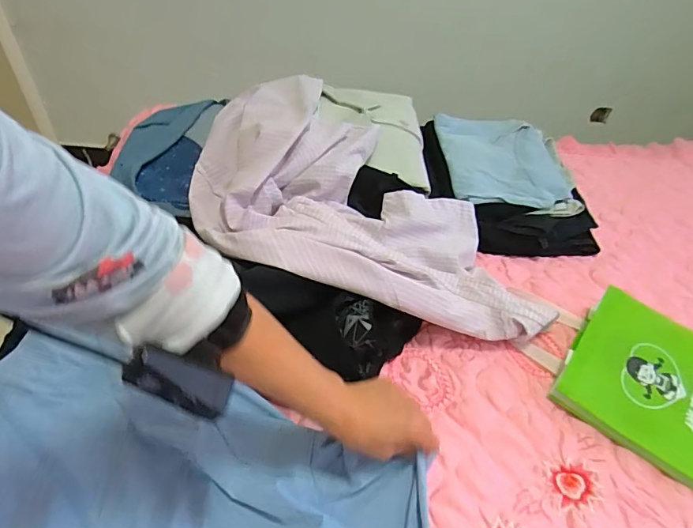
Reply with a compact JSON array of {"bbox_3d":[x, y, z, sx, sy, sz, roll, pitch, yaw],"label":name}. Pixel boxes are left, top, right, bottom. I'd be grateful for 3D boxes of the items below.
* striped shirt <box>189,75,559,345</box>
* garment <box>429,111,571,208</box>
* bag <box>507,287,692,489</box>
[{"bbox_3d":[0.029,-0.125,0.730,0.542,0.121,0.451,7,45,2],"label":"striped shirt"},{"bbox_3d":[0.306,-0.211,0.901,0.244,0.025,0.256,3,45,-2],"label":"garment"},{"bbox_3d":[0.427,0.171,0.593,0.366,0.065,0.207,32,49,24],"label":"bag"}]

